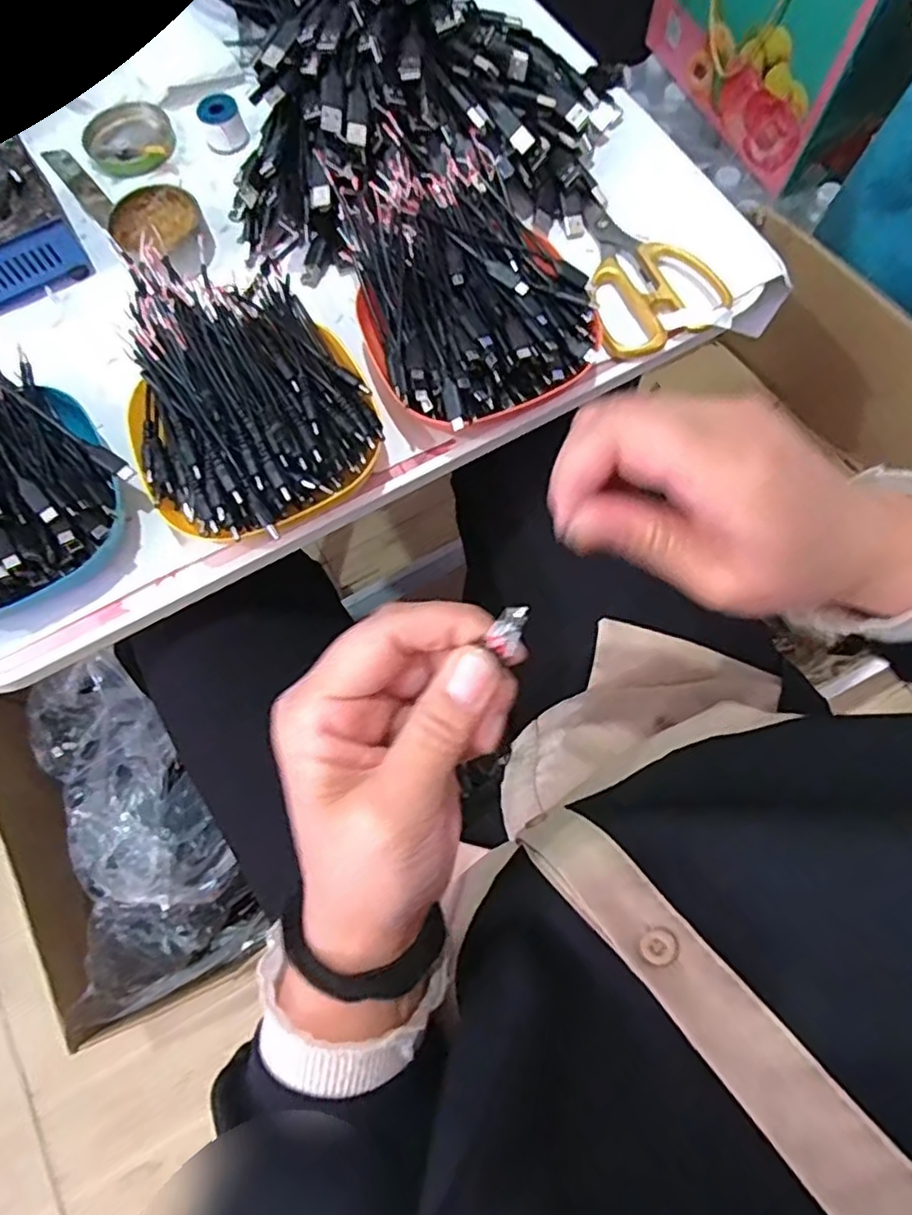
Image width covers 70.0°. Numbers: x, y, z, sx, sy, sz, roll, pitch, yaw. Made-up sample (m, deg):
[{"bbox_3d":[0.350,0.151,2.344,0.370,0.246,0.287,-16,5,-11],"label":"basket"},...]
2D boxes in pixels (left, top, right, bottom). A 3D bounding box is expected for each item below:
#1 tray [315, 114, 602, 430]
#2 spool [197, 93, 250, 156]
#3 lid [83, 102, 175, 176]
[{"bbox_3d":[-0.008,-0.205,0.407,0.129,0.063,0.197,-31,75,-7],"label":"tray"},{"bbox_3d":[-0.173,-0.361,0.484,0.030,0.022,0.030,0,73,1],"label":"spool"},{"bbox_3d":[-0.251,-0.360,0.498,0.065,0.014,0.061,0,73,1],"label":"lid"}]

